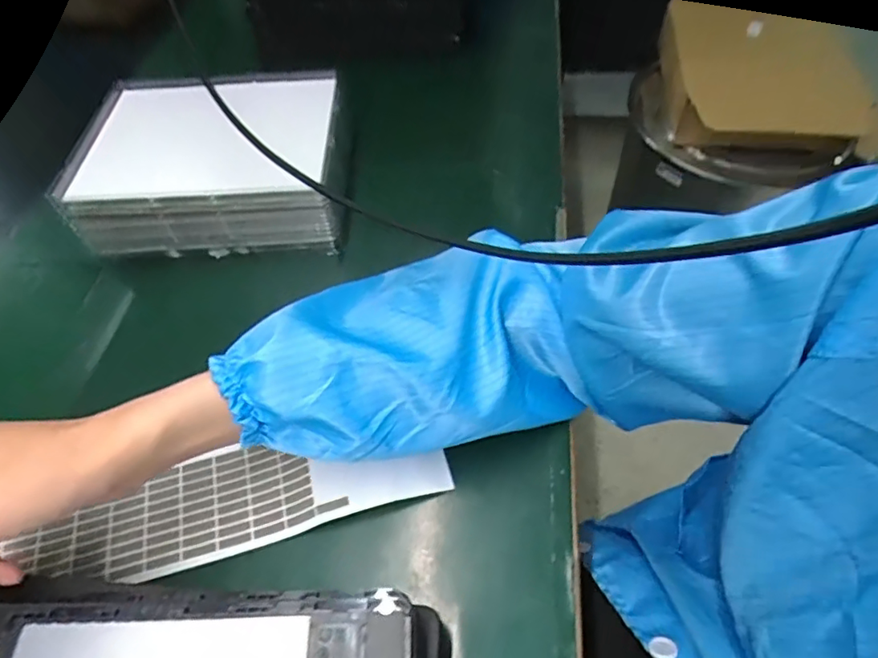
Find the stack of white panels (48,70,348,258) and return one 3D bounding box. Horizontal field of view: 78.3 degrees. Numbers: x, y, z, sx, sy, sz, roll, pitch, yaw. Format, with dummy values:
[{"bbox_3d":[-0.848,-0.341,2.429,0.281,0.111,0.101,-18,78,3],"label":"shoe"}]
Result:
[{"bbox_3d":[-0.185,-0.141,0.472,0.214,0.076,0.180,-4,55,2],"label":"stack of white panels"}]

